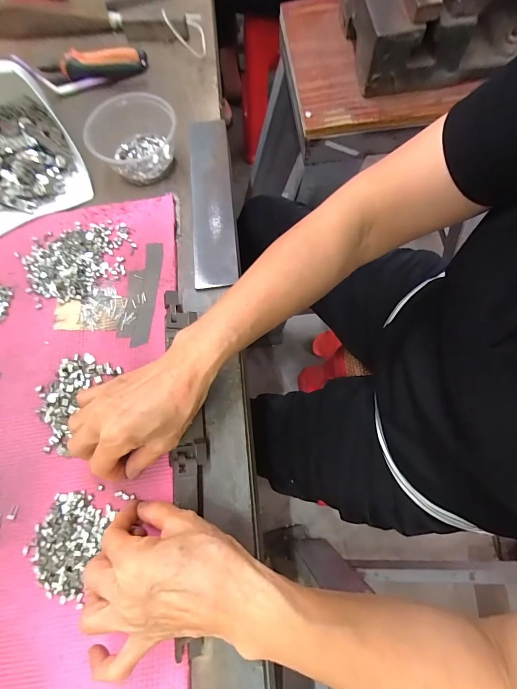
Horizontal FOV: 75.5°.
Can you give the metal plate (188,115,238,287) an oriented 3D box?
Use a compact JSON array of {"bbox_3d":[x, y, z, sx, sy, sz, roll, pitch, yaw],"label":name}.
[{"bbox_3d":[-0.058,-0.182,0.412,0.051,0.007,0.247,-8,72,6],"label":"metal plate"}]

